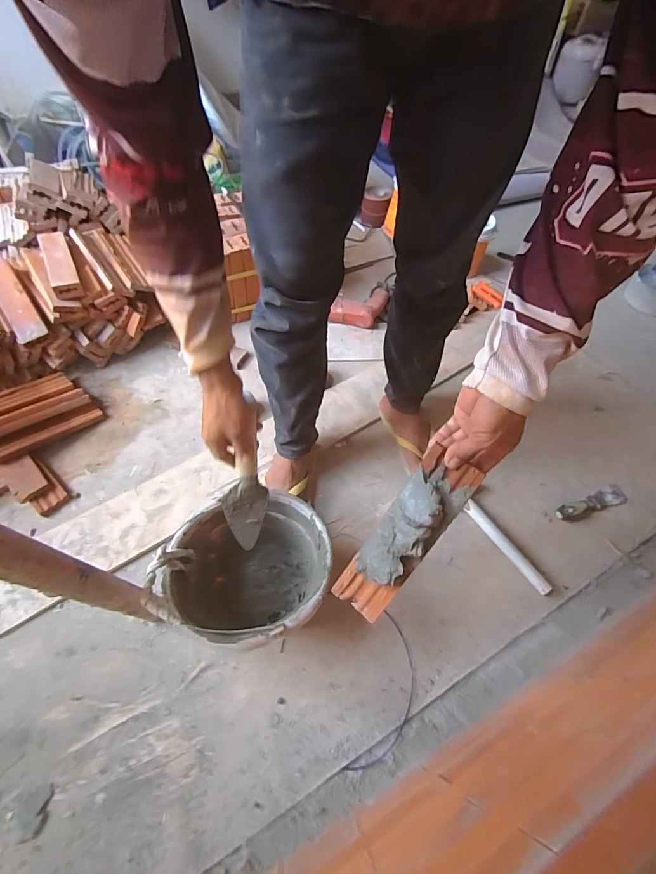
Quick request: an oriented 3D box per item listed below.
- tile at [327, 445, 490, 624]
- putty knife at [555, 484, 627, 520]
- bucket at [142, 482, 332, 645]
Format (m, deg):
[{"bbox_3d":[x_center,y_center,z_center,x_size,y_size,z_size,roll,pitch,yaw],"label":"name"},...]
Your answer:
[{"bbox_3d":[0.083,0.124,0.455,0.066,0.033,0.228,39,109,20],"label":"tile"},{"bbox_3d":[0.586,0.149,0.855,0.187,0.027,0.046,-18,59,-14],"label":"putty knife"},{"bbox_3d":[-0.133,0.224,0.662,0.233,0.200,0.233,1,56,-1],"label":"bucket"}]

